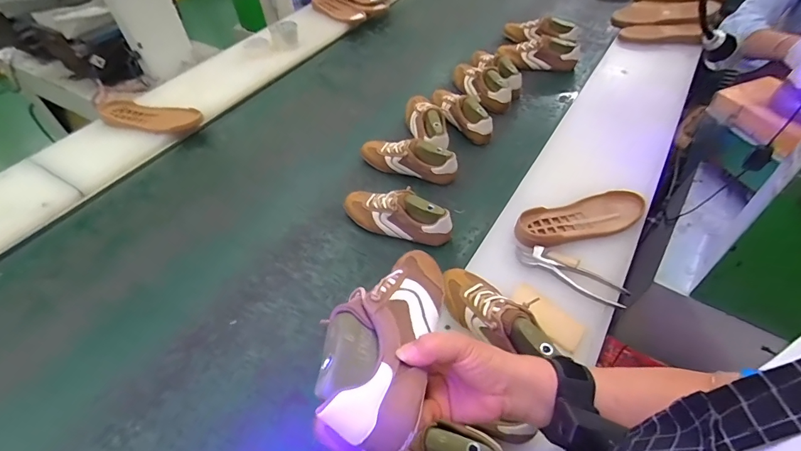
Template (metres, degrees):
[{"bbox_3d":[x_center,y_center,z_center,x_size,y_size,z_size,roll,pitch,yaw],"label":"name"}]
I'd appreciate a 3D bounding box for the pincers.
[{"bbox_3d":[0.289,0.081,0.700,0.189,0.019,0.048,27,54,25],"label":"pincers"}]

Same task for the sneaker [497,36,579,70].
[{"bbox_3d":[0.422,-0.524,1.252,0.247,0.075,0.083,4,47,7],"label":"sneaker"}]

